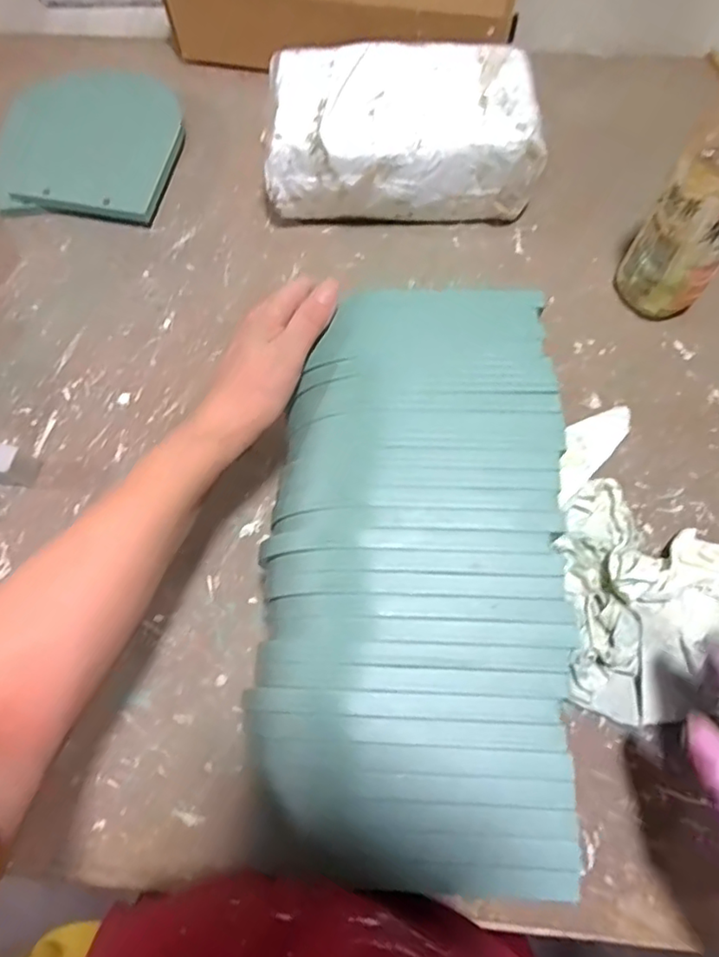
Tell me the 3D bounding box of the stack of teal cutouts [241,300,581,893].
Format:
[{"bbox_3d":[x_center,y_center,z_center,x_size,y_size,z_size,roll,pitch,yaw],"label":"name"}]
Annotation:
[{"bbox_3d":[0.026,0.038,0.329,0.166,0.044,0.318,5,71,4],"label":"stack of teal cutouts"}]

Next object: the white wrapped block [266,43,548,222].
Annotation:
[{"bbox_3d":[0.037,-0.313,0.543,0.241,0.112,0.111,-2,71,2],"label":"white wrapped block"}]

